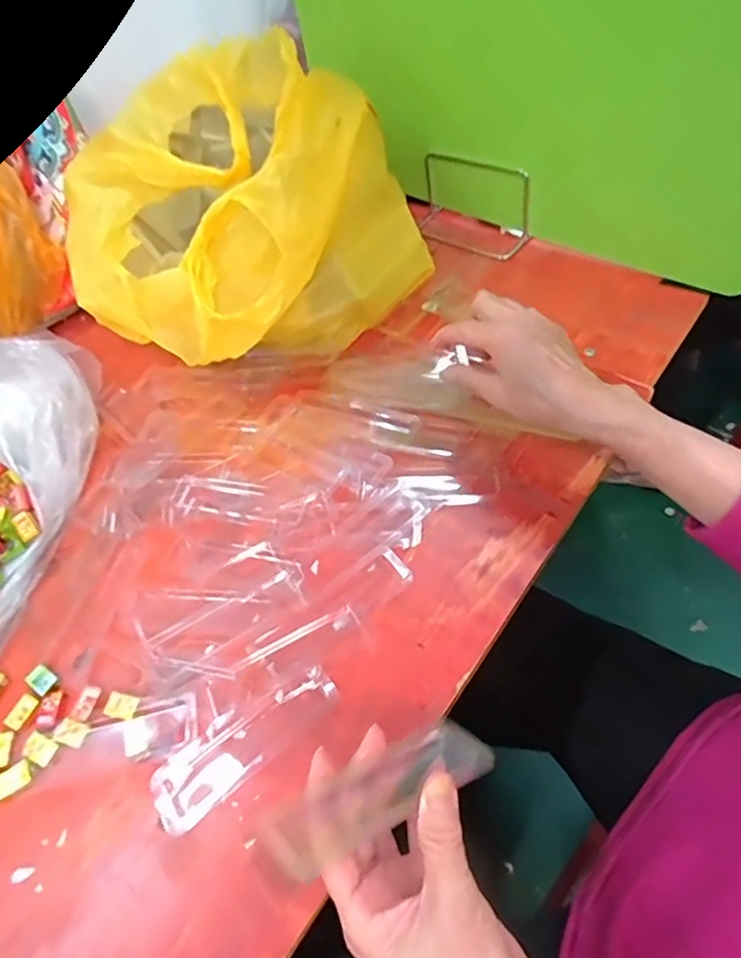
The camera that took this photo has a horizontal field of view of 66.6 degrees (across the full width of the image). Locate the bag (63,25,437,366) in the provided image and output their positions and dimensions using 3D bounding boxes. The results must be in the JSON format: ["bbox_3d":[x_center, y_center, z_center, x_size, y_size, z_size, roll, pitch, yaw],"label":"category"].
[{"bbox_3d":[-0.136,-0.279,0.580,0.346,0.185,0.277,-40,57,-18],"label":"bag"}]

